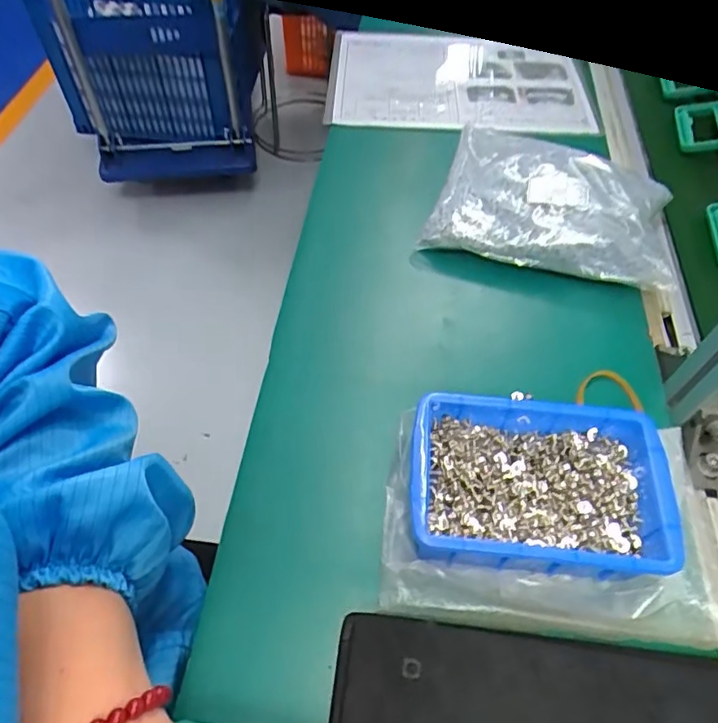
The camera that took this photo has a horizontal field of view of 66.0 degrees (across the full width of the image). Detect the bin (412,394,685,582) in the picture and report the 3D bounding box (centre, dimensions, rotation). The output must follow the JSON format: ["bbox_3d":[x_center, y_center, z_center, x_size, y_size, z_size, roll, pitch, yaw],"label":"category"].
[{"bbox_3d":[0.111,0.076,0.341,0.156,0.047,0.098,4,56,0],"label":"bin"}]

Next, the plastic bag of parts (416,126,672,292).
[{"bbox_3d":[0.184,-0.157,0.517,0.208,0.051,0.180,17,57,8],"label":"plastic bag of parts"}]

